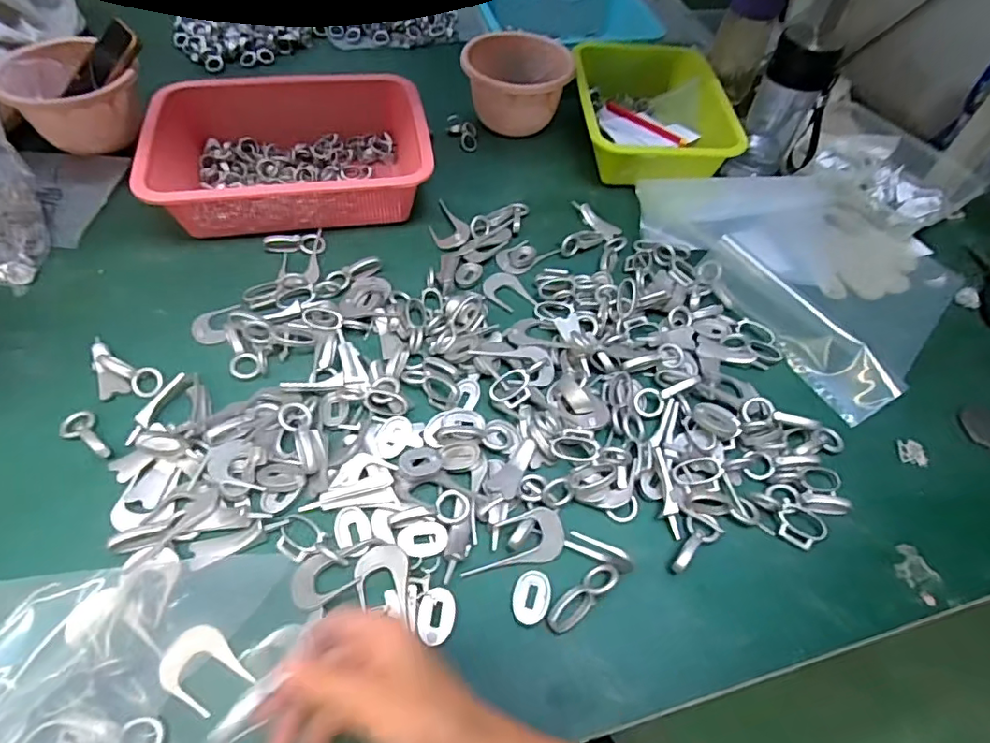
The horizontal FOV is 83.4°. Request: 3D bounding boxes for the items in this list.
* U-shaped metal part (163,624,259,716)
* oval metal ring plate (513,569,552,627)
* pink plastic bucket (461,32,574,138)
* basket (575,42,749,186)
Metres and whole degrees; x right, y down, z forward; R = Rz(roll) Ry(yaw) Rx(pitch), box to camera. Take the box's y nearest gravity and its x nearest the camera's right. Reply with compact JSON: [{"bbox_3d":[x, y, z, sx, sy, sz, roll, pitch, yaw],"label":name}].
[{"bbox_3d":[-0.196,0.200,0.372,0.042,0.004,0.054,-39,76,-25],"label":"U-shaped metal part"},{"bbox_3d":[0.027,0.166,0.409,0.026,0.004,0.038,12,55,3],"label":"oval metal ring plate"},{"bbox_3d":[0.029,-0.392,0.764,0.145,0.080,0.126,11,55,3],"label":"pink plastic bucket"},{"bbox_3d":[0.209,-0.366,0.776,0.198,0.065,0.249,1,55,-4],"label":"basket"}]

